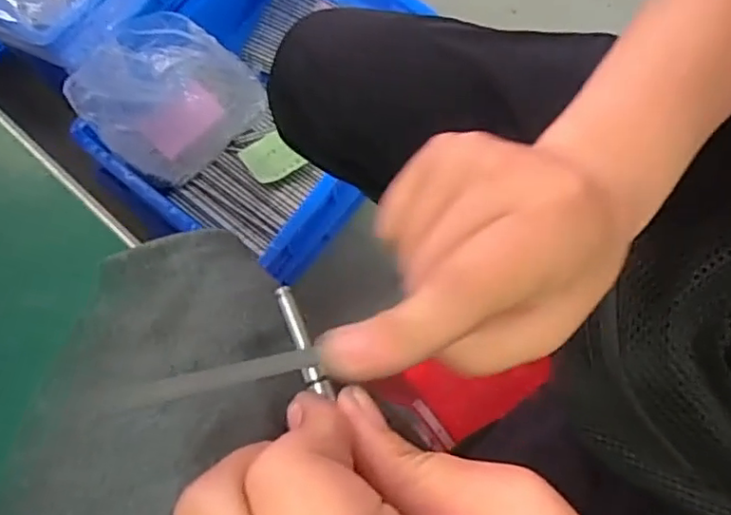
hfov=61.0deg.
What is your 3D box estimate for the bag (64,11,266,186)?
[{"bbox_3d":[-0.217,-0.189,0.715,0.192,0.194,0.081,-41,79,-8],"label":"bag"}]

